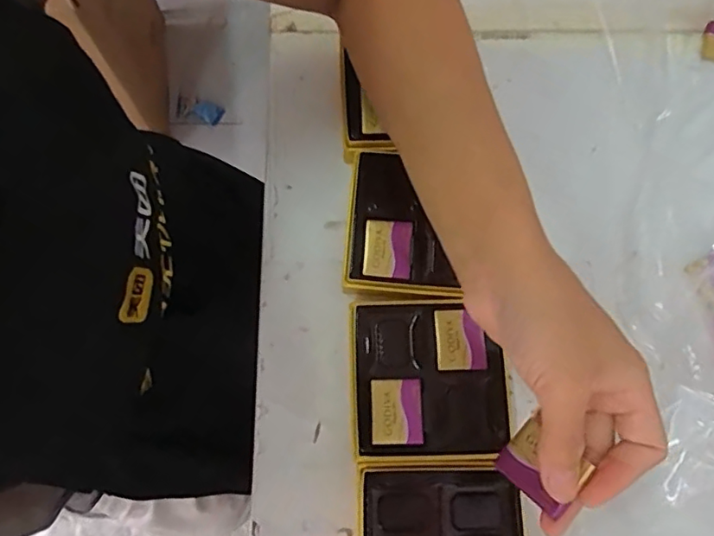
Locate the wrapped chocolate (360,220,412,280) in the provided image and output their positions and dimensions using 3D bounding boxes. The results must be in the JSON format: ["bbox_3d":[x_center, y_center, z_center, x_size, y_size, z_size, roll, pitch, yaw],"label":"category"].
[{"bbox_3d":[0.020,-0.012,0.374,0.031,0.005,0.038,5,75,0],"label":"wrapped chocolate"}]

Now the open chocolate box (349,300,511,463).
[{"bbox_3d":[0.044,0.071,0.362,0.094,0.032,0.097,0,75,-1],"label":"open chocolate box"}]

